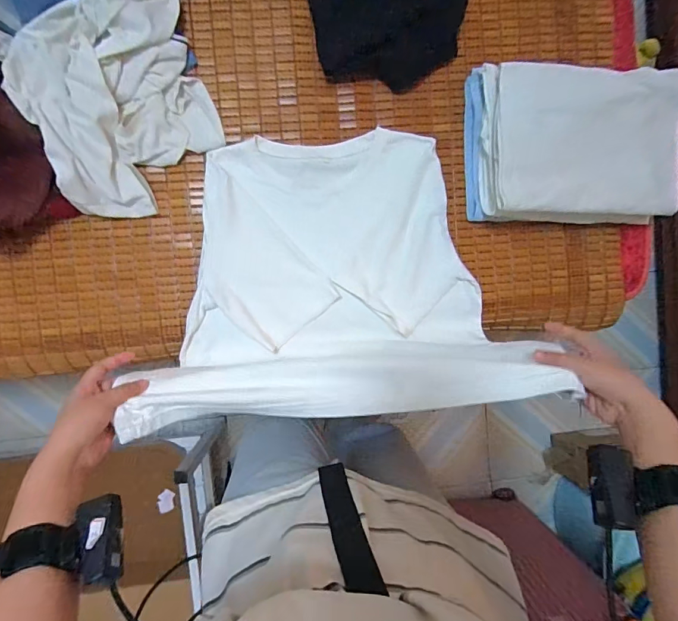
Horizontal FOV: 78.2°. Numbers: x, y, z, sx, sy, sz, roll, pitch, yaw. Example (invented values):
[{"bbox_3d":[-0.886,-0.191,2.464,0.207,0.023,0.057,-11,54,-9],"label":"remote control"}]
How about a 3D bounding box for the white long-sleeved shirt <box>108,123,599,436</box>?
[{"bbox_3d":[-0.013,-0.075,0.596,0.492,0.265,0.396,-6,93,-4],"label":"white long-sleeved shirt"}]

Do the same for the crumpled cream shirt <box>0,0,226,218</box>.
[{"bbox_3d":[-0.324,-0.313,0.638,0.263,0.081,0.292,-24,94,-3],"label":"crumpled cream shirt"}]

